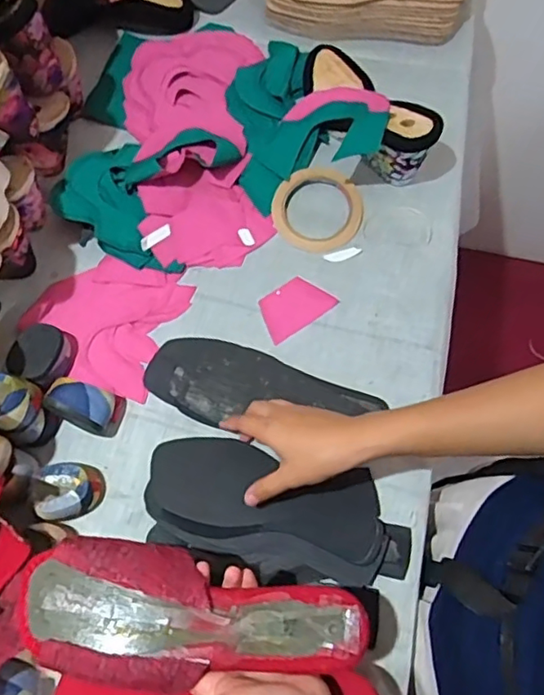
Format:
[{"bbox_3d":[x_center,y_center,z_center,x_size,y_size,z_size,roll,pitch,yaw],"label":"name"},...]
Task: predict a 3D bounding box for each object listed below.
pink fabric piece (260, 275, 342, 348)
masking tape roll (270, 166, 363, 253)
[{"bbox_3d":[0.023,-0.045,0.633,0.077,0.004,0.054,-33,68,-9],"label":"pink fabric piece"},{"bbox_3d":[0.053,-0.159,0.667,0.099,0.016,0.102,-1,68,2],"label":"masking tape roll"}]

